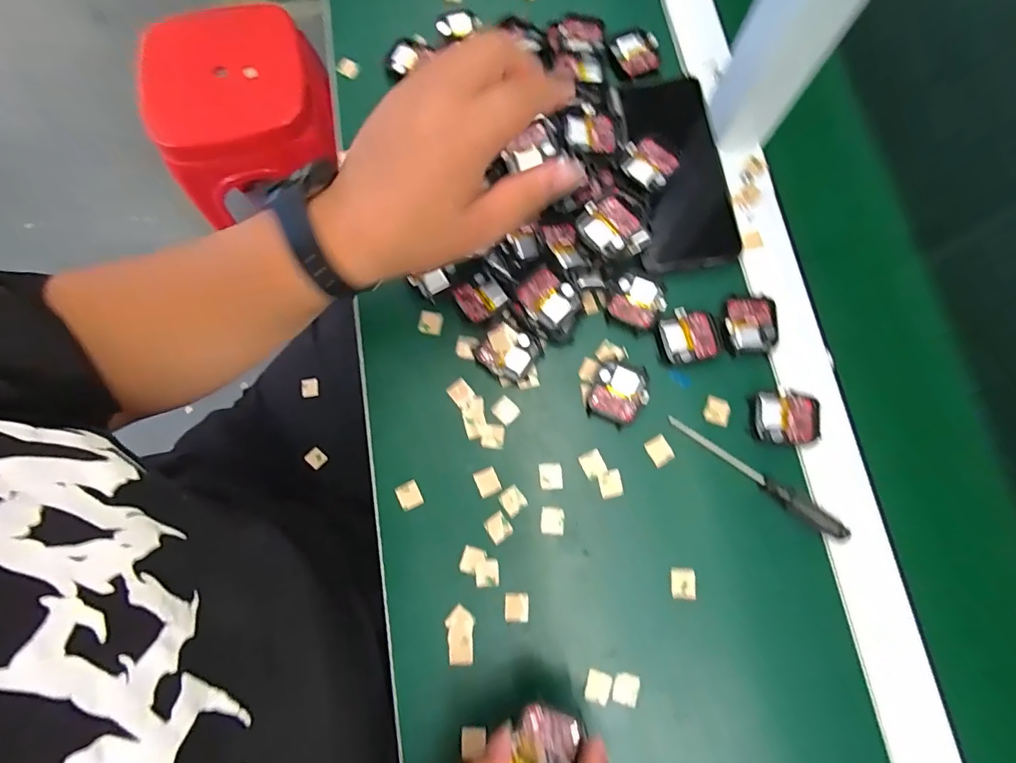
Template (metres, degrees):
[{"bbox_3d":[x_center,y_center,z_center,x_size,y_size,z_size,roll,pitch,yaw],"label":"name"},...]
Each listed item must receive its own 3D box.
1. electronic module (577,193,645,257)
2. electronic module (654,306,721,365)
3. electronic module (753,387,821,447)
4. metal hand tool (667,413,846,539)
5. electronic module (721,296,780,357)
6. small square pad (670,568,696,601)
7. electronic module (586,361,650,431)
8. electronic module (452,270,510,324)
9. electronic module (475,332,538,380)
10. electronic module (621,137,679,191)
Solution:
[{"bbox_3d":[0.076,-0.112,0.354,0.042,0.023,0.040,-36,80,-8],"label":"electronic module"},{"bbox_3d":[0.132,-0.033,0.354,0.044,0.008,0.038,-13,77,-2],"label":"electronic module"},{"bbox_3d":[0.195,0.026,0.338,0.042,0.011,0.036,5,78,2],"label":"electronic module"},{"bbox_3d":[0.168,0.065,0.330,0.130,0.013,0.012,34,80,8],"label":"metal hand tool"},{"bbox_3d":[0.177,-0.042,0.354,0.037,0.007,0.043,-2,77,1],"label":"electronic module"},{"bbox_3d":[0.117,0.135,0.320,0.016,0.004,0.020,1,77,1],"label":"small square pad"},{"bbox_3d":[0.080,0.008,0.347,0.037,0.010,0.046,25,79,6],"label":"electronic module"},{"bbox_3d":[-0.020,-0.063,0.363,0.035,0.009,0.034,-34,79,-6],"label":"electronic module"},{"bbox_3d":[0.001,-0.021,0.355,0.037,0.012,0.038,-44,80,-8],"label":"electronic module"},{"bbox_3d":[0.108,-0.167,0.370,0.039,0.011,0.033,41,81,9],"label":"electronic module"}]

